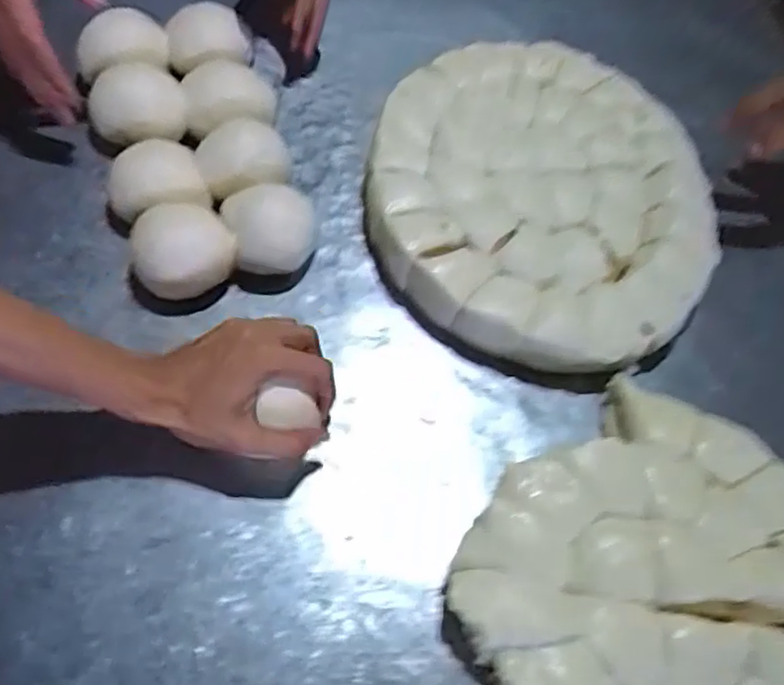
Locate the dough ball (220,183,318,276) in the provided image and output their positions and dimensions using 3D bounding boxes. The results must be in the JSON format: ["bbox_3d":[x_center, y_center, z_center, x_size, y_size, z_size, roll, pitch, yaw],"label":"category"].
[{"bbox_3d":[-0.095,-0.089,0.552,0.076,0.061,0.064,-15,63,-12],"label":"dough ball"}]

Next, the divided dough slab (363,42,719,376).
[{"bbox_3d":[0.132,-0.135,0.601,0.292,0.045,0.332,11,61,3],"label":"divided dough slab"}]

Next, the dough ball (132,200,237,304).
[{"bbox_3d":[-0.171,-0.072,0.544,0.078,0.042,0.068,-33,68,-20],"label":"dough ball"}]

